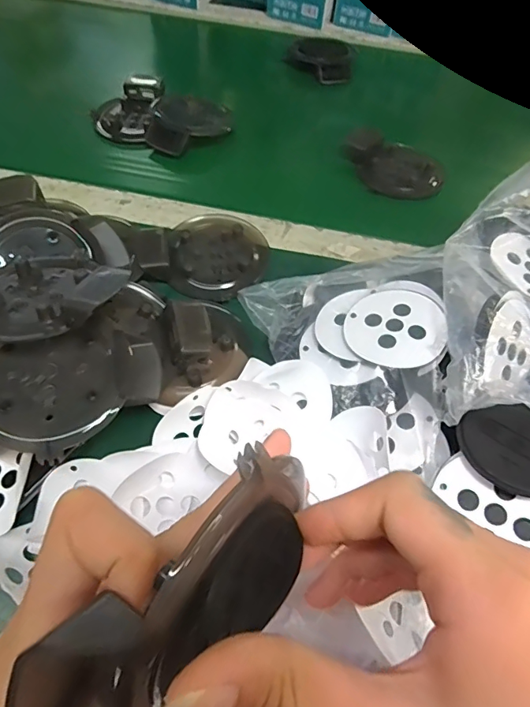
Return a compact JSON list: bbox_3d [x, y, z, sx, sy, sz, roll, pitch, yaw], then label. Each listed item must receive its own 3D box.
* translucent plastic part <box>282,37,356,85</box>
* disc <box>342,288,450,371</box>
[{"bbox_3d":[0.069,-0.371,0.566,0.085,0.028,0.059,11,57,3],"label":"translucent plastic part"},{"bbox_3d":[0.081,-0.017,0.279,0.060,0.004,0.060,-6,53,8],"label":"disc"}]

